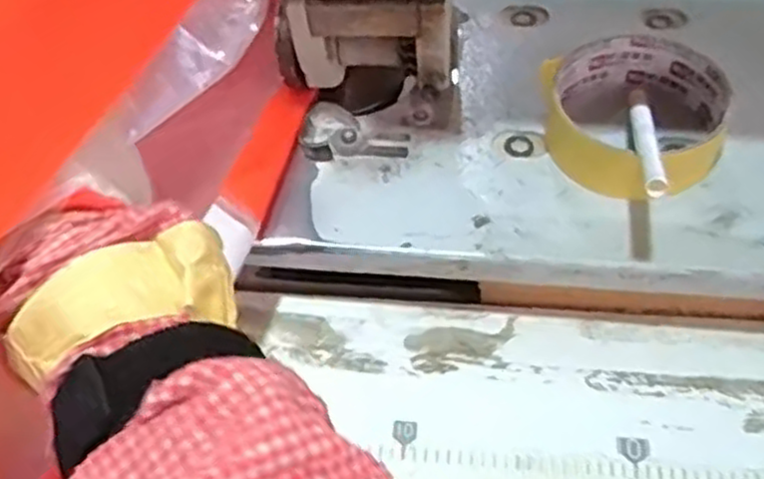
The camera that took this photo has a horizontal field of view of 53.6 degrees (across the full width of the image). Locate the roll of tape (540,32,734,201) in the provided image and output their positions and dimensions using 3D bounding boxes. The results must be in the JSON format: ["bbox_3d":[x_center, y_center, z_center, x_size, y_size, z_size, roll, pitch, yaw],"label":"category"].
[{"bbox_3d":[0.120,-0.060,0.358,0.078,0.028,0.079,-2,55,3],"label":"roll of tape"}]

